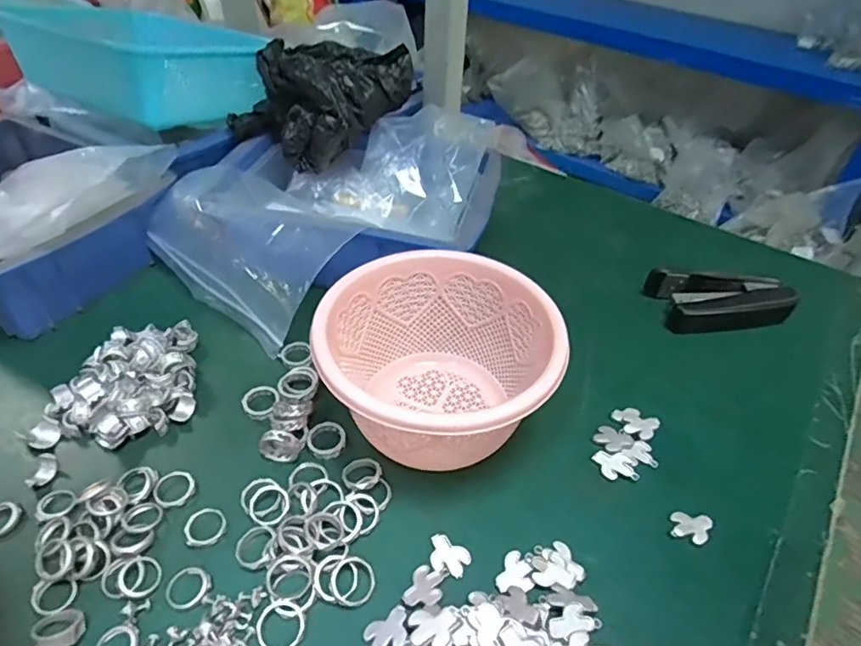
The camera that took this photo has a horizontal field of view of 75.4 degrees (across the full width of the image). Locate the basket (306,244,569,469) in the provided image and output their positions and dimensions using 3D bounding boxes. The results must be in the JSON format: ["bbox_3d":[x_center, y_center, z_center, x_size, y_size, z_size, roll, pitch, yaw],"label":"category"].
[{"bbox_3d":[0.003,0.030,0.361,0.141,0.089,0.139,2,43,-2],"label":"basket"}]

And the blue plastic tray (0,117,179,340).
[{"bbox_3d":[-0.371,-0.108,0.493,0.246,0.070,0.181,22,46,19],"label":"blue plastic tray"}]

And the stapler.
[{"bbox_3d":[0.252,-0.019,0.486,0.115,0.033,0.055,-2,43,-7],"label":"stapler"}]

